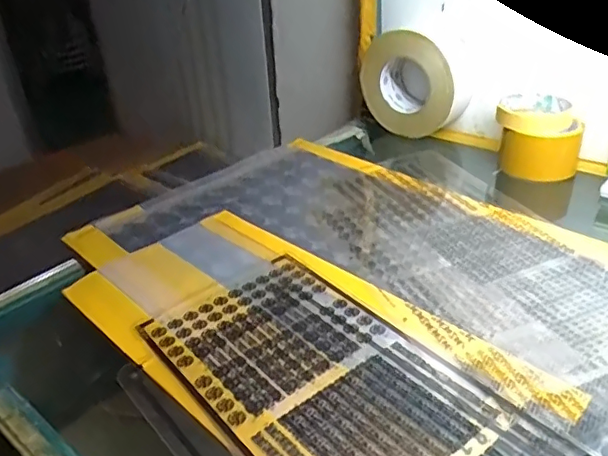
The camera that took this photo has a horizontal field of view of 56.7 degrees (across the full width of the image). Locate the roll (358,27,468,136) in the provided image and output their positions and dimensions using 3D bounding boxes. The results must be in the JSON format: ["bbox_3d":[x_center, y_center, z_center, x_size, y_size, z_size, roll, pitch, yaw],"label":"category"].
[{"bbox_3d":[0.145,-0.193,0.754,0.136,0.127,0.061,19,38,34],"label":"roll"}]

